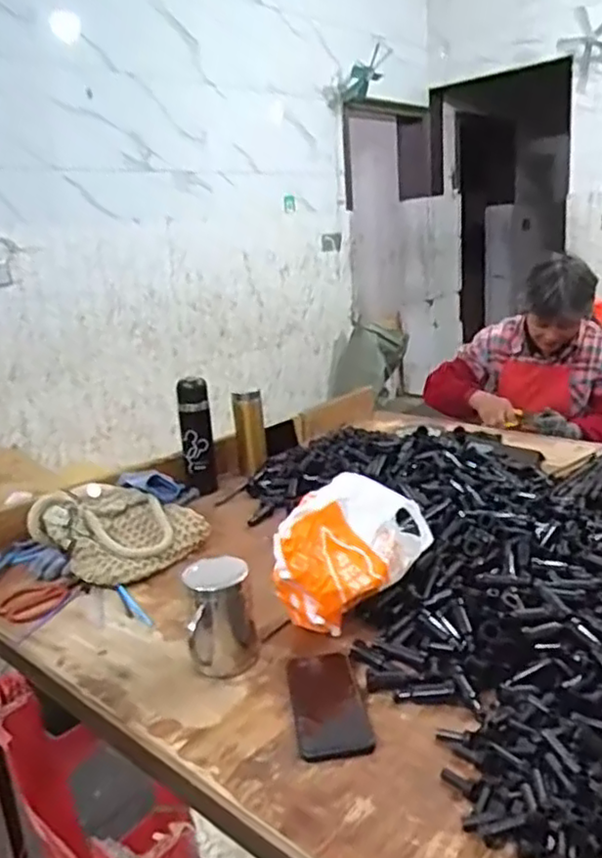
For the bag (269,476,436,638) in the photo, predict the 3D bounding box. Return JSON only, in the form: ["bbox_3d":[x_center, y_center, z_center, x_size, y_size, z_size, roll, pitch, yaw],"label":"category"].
[{"bbox_3d":[0.060,0.166,0.869,0.117,0.156,0.202,11,22,42],"label":"bag"}]

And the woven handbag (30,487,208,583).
[{"bbox_3d":[-0.293,0.154,1.110,0.204,0.102,0.204,5,18,29],"label":"woven handbag"}]

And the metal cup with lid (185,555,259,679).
[{"bbox_3d":[-0.093,0.225,0.797,0.074,0.133,0.067,-6,16,-6],"label":"metal cup with lid"}]

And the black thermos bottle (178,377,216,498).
[{"bbox_3d":[-0.209,0.017,1.353,0.058,0.224,0.060,-5,16,-2],"label":"black thermos bottle"}]

